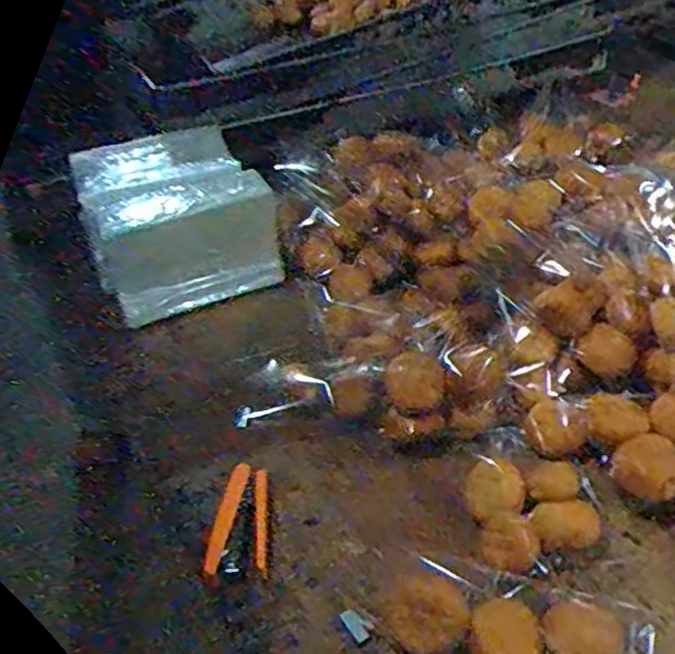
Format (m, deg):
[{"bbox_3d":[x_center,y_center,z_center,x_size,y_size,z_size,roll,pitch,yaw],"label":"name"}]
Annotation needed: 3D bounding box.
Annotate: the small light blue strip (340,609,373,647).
[{"bbox_3d":[0.012,0.207,0.474,0.009,0.005,0.025,-27,58,-28],"label":"small light blue strip"}]

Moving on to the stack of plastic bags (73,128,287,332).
[{"bbox_3d":[-0.206,-0.142,0.858,0.207,0.136,0.240,-16,39,-15],"label":"stack of plastic bags"}]

